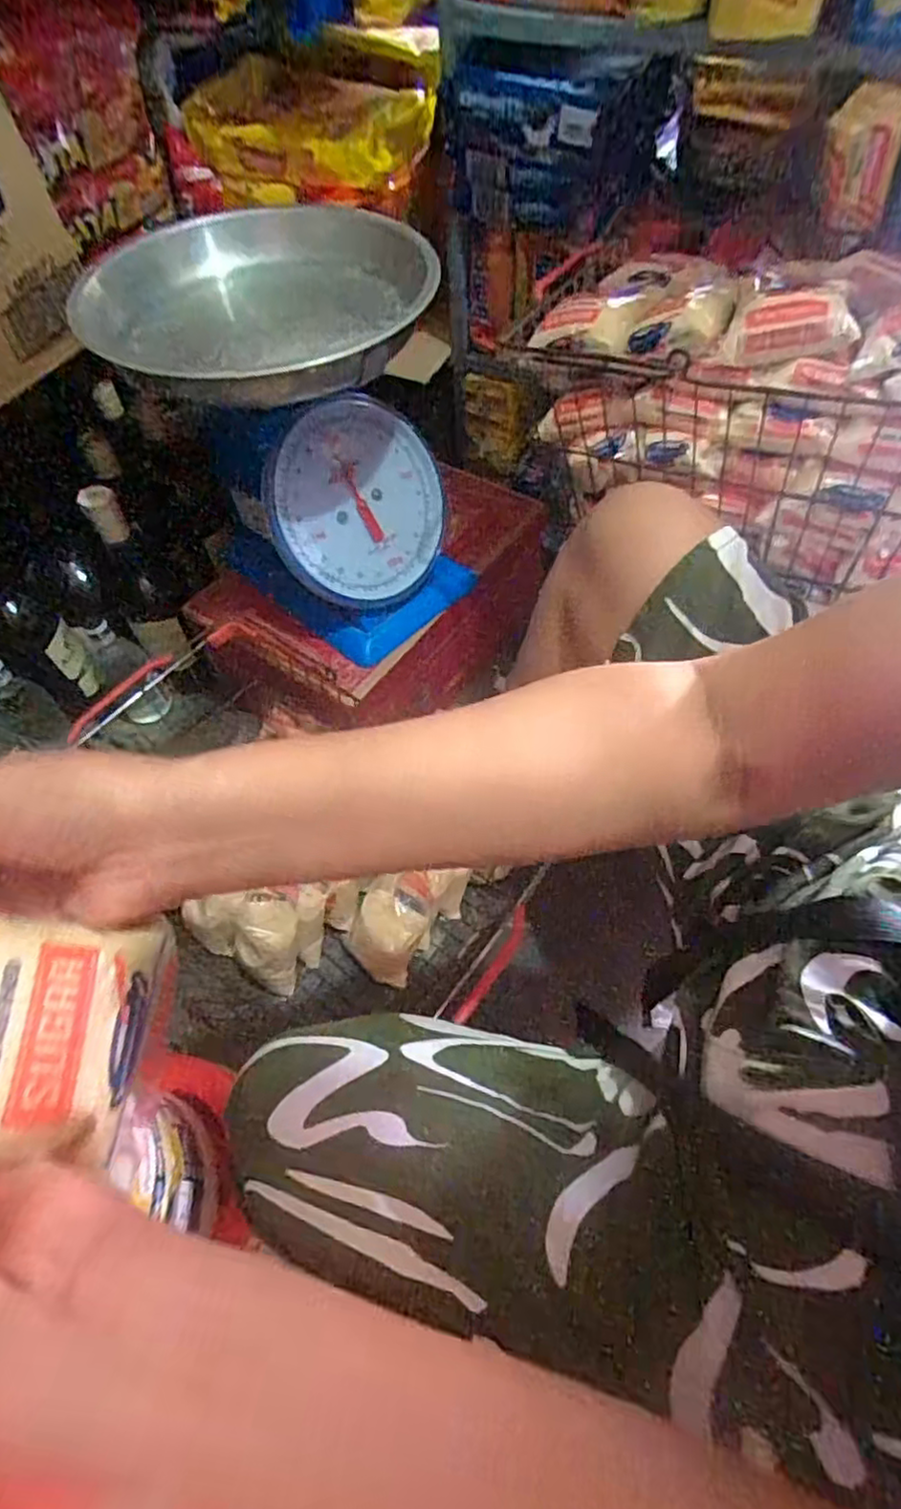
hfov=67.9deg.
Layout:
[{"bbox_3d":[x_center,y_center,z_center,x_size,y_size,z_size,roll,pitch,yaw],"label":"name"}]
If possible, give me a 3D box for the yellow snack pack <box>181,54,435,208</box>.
[{"bbox_3d":[-0.139,-0.619,0.667,0.240,0.096,0.068,-7,57,-2],"label":"yellow snack pack"}]

